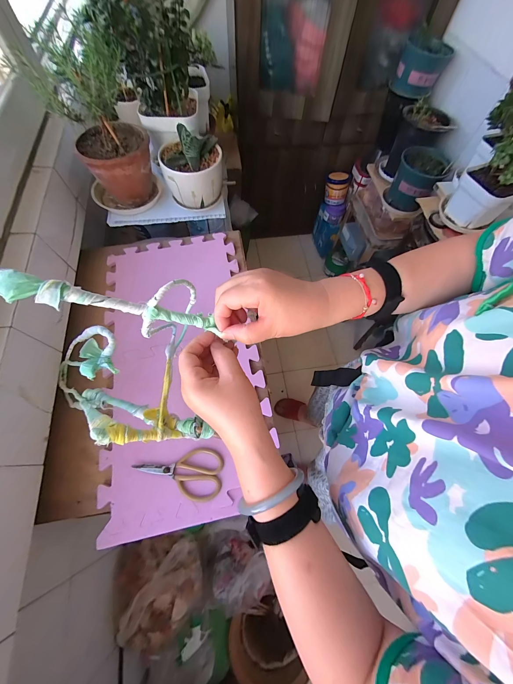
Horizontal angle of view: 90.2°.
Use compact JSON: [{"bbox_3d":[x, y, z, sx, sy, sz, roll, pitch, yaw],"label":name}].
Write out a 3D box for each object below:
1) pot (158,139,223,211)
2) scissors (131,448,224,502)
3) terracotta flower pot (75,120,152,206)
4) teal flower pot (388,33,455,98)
[{"bbox_3d":[-0.150,-0.400,0.616,0.135,0.103,0.127,1,65,-1],"label":"pot"},{"bbox_3d":[-0.127,0.211,0.426,0.142,0.004,0.075,12,66,4],"label":"scissors"},{"bbox_3d":[-0.323,-0.428,0.613,0.142,0.134,0.154,-15,67,-8],"label":"terracotta flower pot"},{"bbox_3d":[0.674,-1.128,1.048,0.183,0.142,0.193,1,65,-1],"label":"teal flower pot"}]

